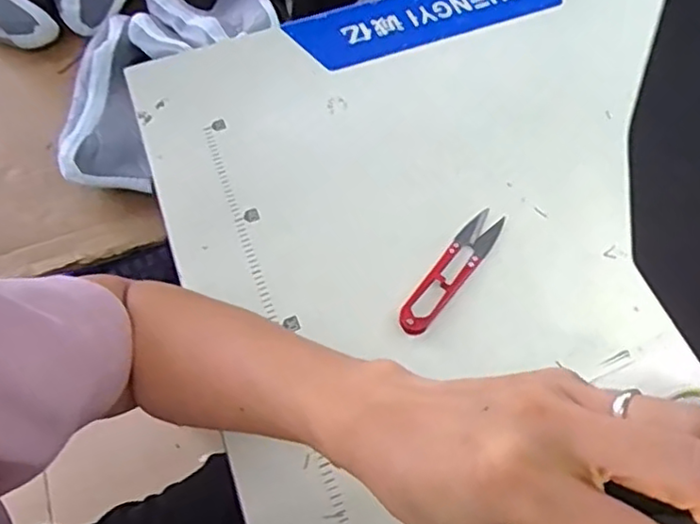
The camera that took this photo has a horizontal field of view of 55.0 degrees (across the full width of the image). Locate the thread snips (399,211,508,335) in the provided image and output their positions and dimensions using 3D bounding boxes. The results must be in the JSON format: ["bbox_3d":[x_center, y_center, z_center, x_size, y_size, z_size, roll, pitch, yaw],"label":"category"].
[{"bbox_3d":[0.074,0.005,0.484,0.025,0.012,0.120,32,65,20],"label":"thread snips"}]

